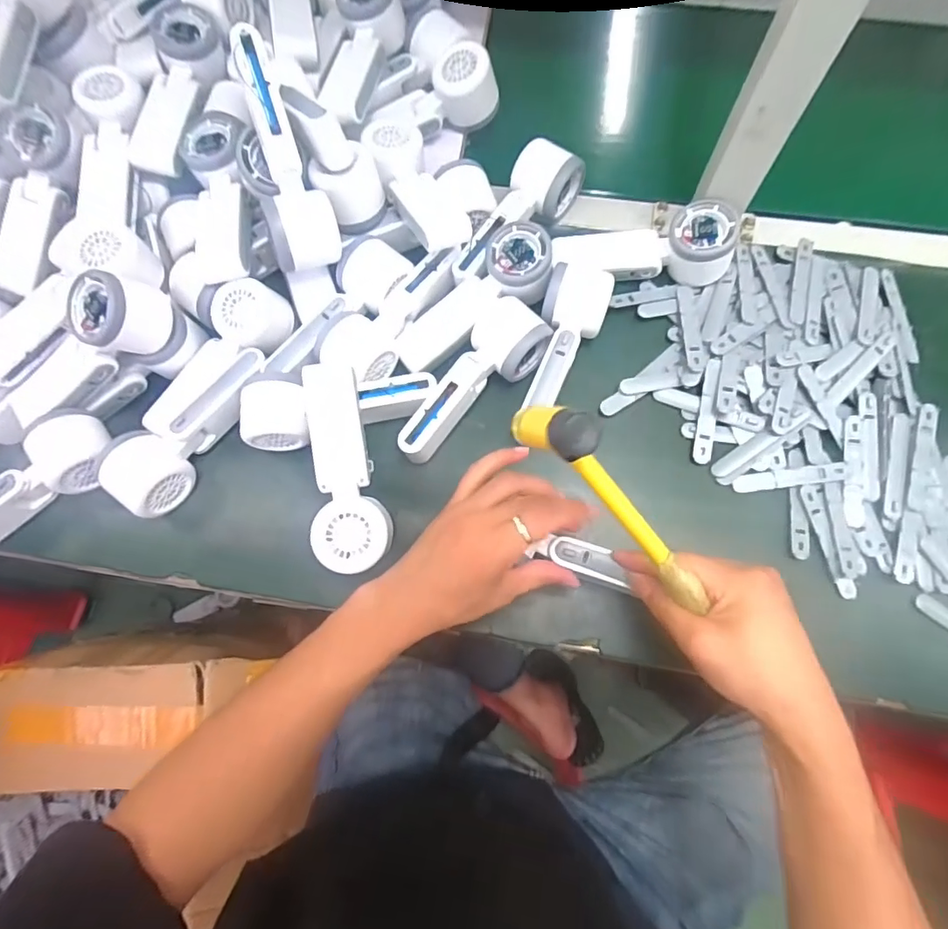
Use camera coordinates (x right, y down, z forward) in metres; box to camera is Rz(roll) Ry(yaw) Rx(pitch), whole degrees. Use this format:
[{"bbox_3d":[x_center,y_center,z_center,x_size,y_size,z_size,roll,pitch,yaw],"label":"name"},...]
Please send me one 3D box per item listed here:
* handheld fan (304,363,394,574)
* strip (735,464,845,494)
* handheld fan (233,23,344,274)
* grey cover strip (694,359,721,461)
[{"bbox_3d":[-0.104,0.001,0.413,0.053,0.037,0.162,-11,73,-2],"label":"handheld fan"},{"bbox_3d":[0.269,0.012,0.448,0.089,0.011,0.016,-6,73,0],"label":"strip"},{"bbox_3d":[-0.154,-0.248,0.432,0.053,0.065,0.166,-12,109,-2],"label":"handheld fan"},{"bbox_3d":[0.205,-0.047,0.460,0.015,0.005,0.093,7,84,21],"label":"grey cover strip"}]

